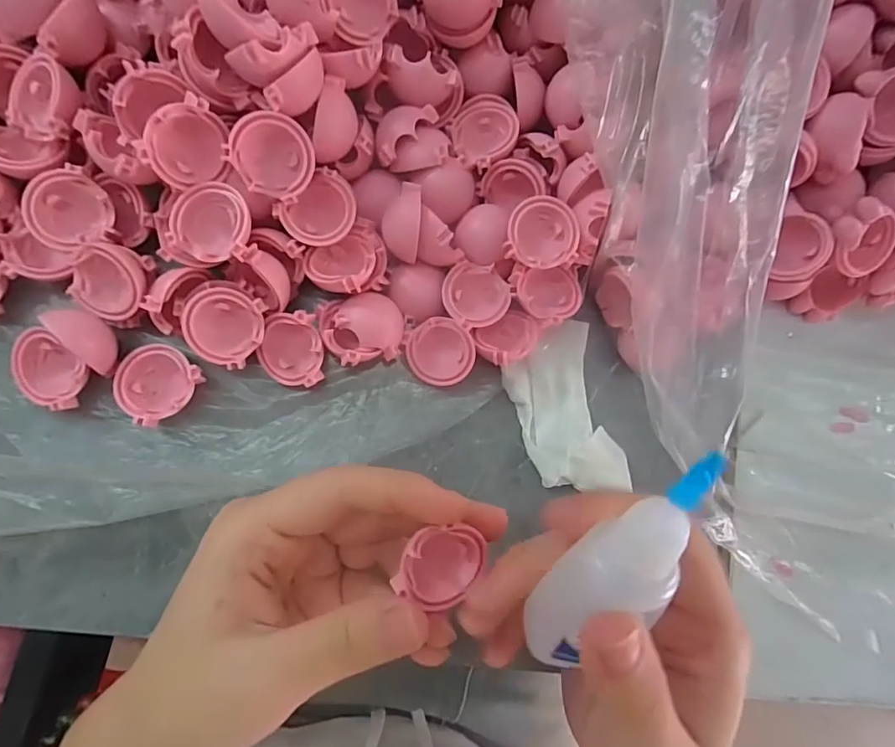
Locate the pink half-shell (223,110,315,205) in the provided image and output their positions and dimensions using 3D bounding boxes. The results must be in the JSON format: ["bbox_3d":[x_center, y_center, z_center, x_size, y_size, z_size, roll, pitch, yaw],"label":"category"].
[{"bbox_3d":[-0.066,-0.083,0.187,0.029,0.028,0.015,-18,47,-5],"label":"pink half-shell"}]

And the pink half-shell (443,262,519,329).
[{"bbox_3d":[0.012,-0.035,0.217,0.029,0.011,0.029,1,85,-10],"label":"pink half-shell"}]

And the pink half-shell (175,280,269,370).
[{"bbox_3d":[-0.090,-0.020,0.200,0.031,0.020,0.030,1,85,-10],"label":"pink half-shell"}]

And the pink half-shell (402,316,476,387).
[{"bbox_3d":[-0.003,-0.009,0.215,0.026,0.014,0.030,-41,93,-11],"label":"pink half-shell"}]

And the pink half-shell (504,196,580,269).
[{"bbox_3d":[0.038,-0.059,0.215,0.029,0.021,0.028,4,84,-9],"label":"pink half-shell"}]

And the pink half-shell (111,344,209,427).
[{"bbox_3d":[-0.117,0.003,0.200,0.029,0.014,0.029,-43,93,-11],"label":"pink half-shell"}]

